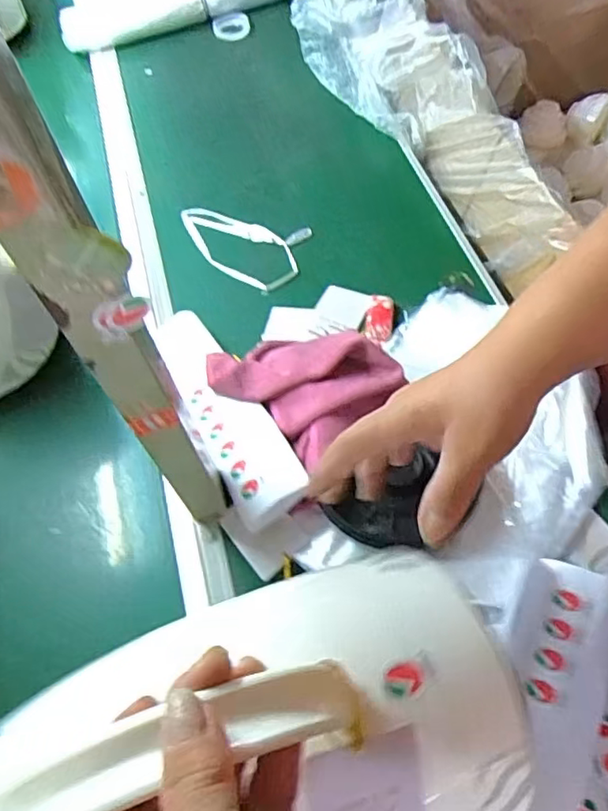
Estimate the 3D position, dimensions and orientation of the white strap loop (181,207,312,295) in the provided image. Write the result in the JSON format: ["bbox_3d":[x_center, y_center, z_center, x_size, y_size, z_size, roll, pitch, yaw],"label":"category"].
[{"bbox_3d":[-0.079,-0.183,0.675,0.161,0.004,0.102,16,60,13],"label":"white strap loop"}]

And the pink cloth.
[{"bbox_3d":[-0.004,-0.030,0.525,0.149,0.050,0.113,37,67,23],"label":"pink cloth"}]

